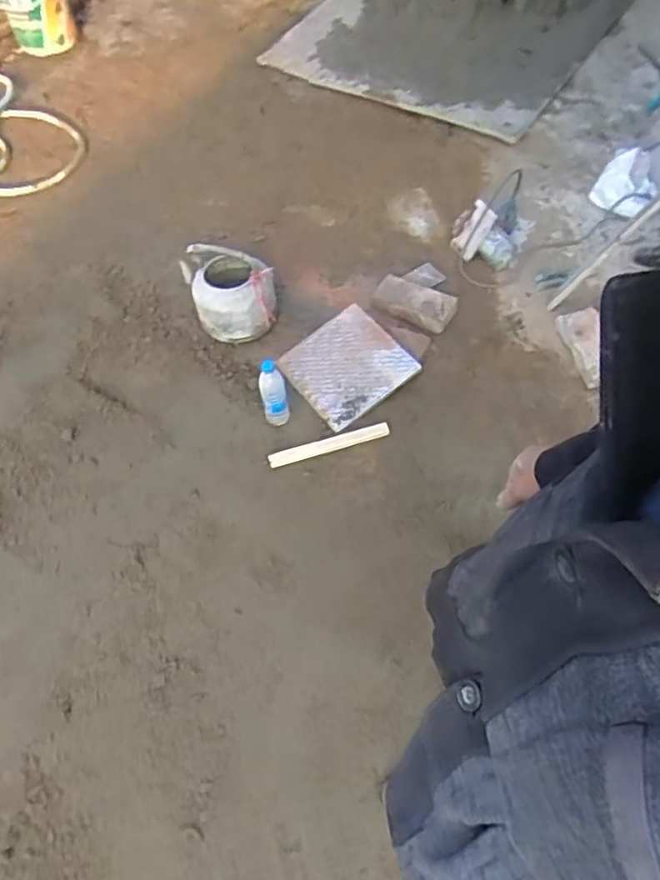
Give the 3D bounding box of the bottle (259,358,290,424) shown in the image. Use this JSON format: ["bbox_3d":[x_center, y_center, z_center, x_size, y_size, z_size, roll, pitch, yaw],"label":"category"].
[{"bbox_3d":[-0.146,-0.115,1.683,0.062,0.230,0.069,-13,60,-6],"label":"bottle"}]

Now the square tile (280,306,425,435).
[{"bbox_3d":[0.047,-0.211,1.819,0.298,0.016,0.293,-38,69,-5],"label":"square tile"}]

